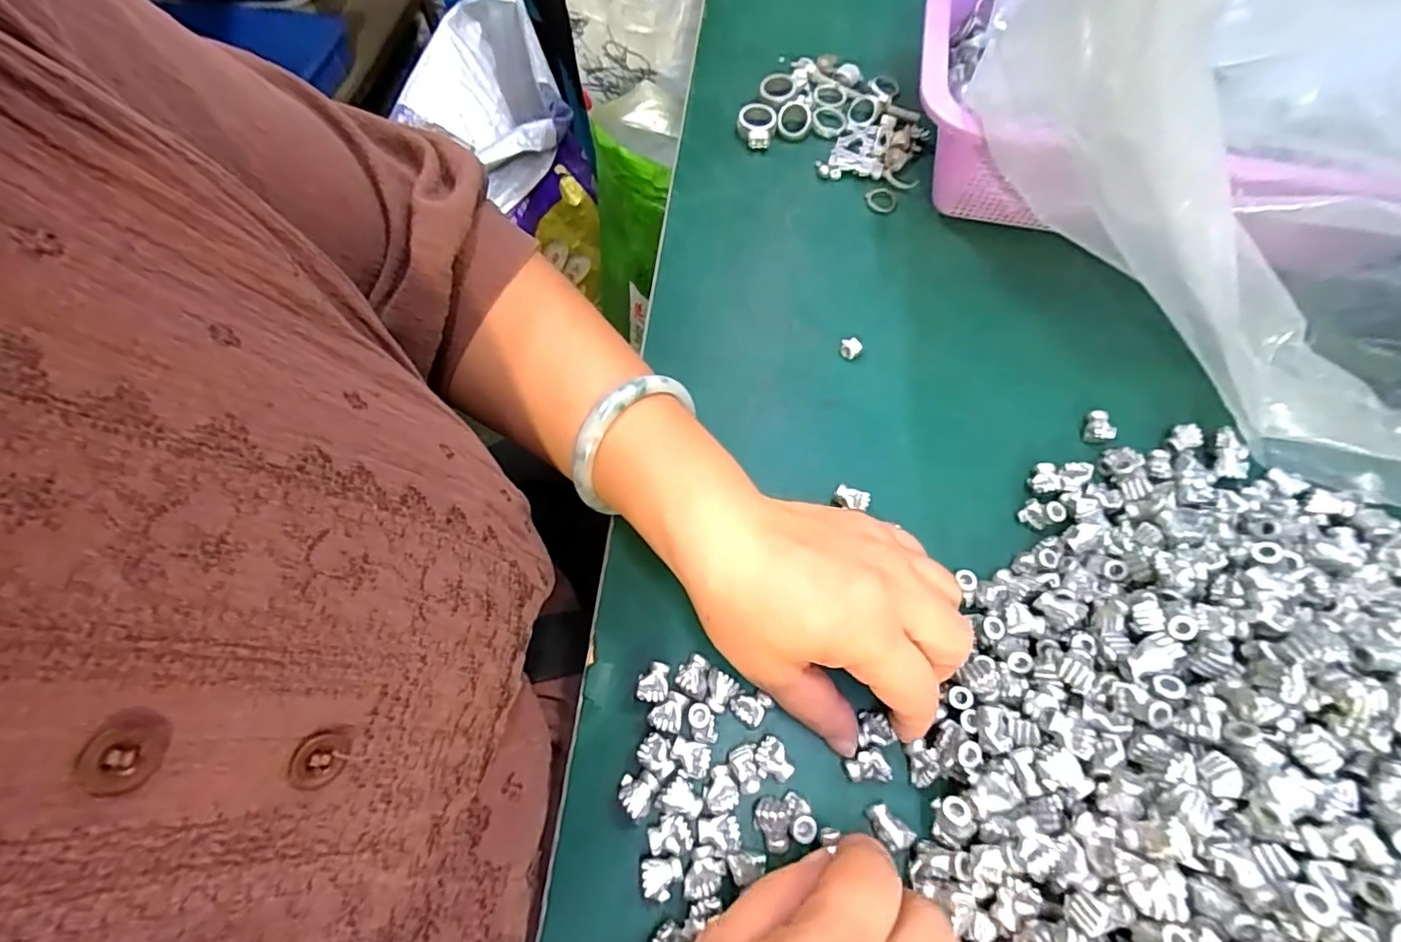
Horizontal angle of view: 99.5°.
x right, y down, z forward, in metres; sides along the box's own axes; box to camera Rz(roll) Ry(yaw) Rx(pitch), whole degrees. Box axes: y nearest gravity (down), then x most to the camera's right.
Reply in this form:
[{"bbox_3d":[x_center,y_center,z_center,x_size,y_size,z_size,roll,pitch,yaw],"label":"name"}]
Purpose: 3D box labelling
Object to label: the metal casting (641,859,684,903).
[{"bbox_3d":[-0.015,0.158,0.230,0.015,0.008,0.013,-1,67,0],"label":"metal casting"}]

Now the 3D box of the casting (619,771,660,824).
[{"bbox_3d":[-0.026,0.131,0.242,0.015,0.009,0.017,21,69,10],"label":"casting"}]

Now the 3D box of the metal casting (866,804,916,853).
[{"bbox_3d":[0.074,0.142,0.237,0.018,0.013,0.011,42,73,16],"label":"metal casting"}]

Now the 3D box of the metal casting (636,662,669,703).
[{"bbox_3d":[-0.021,0.092,0.259,0.013,0.009,0.016,1,67,1],"label":"metal casting"}]

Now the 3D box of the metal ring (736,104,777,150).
[{"bbox_3d":[0.038,-0.233,0.402,0.026,0.013,0.030,4,66,4],"label":"metal ring"}]

